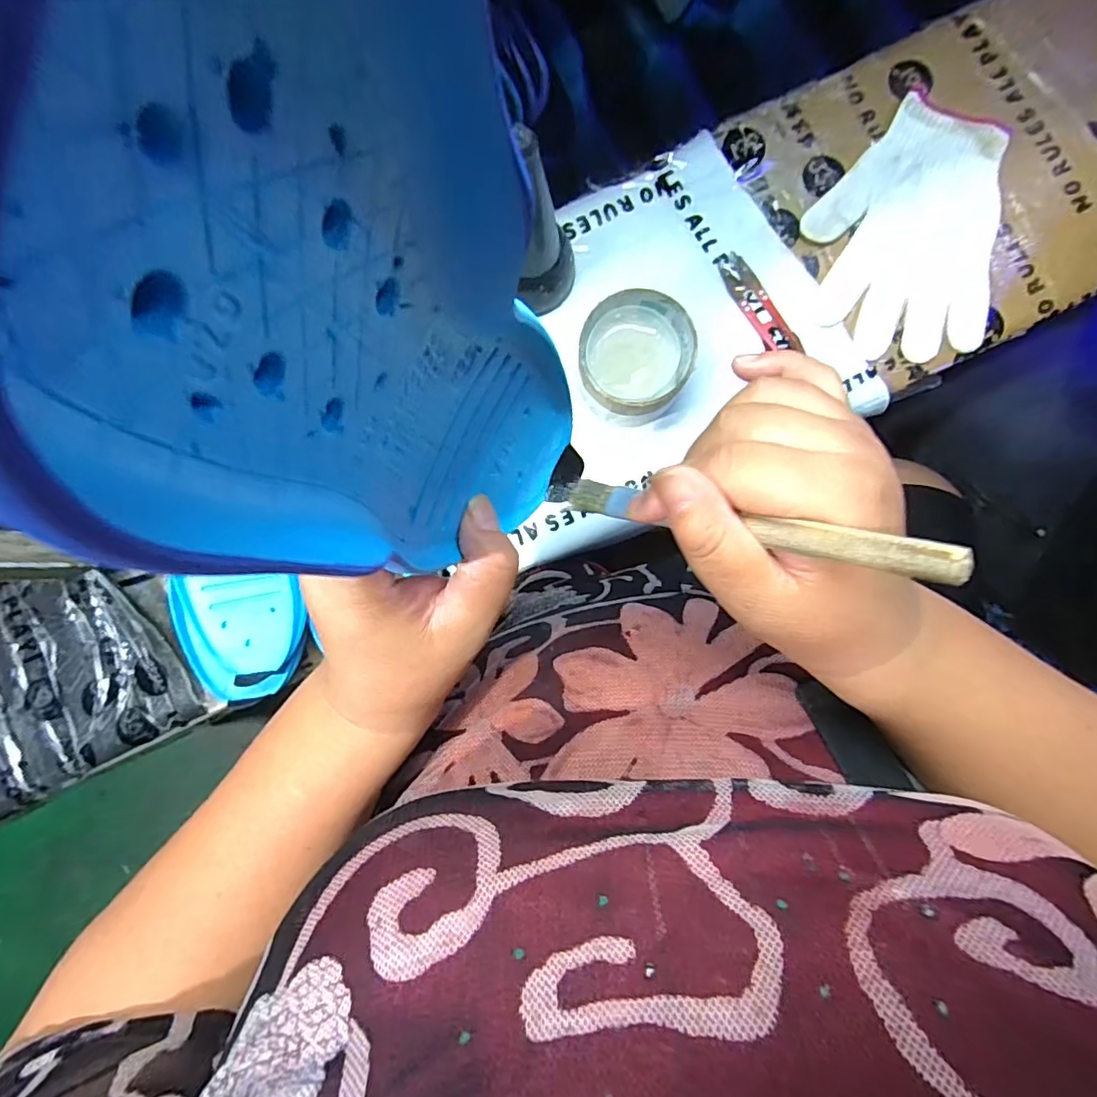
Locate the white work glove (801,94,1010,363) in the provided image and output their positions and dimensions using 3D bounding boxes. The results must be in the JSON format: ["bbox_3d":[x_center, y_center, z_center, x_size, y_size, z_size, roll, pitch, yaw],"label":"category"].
[{"bbox_3d":[0.274,-0.245,0.425,0.138,0.012,0.188,5,88,2],"label":"white work glove"}]

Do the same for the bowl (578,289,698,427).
[{"bbox_3d":[0.063,-0.136,0.408,0.079,0.052,0.083,0,88,1],"label":"bowl"}]

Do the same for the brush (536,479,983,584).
[{"bbox_3d":[0.055,-0.012,0.207,0.006,0.172,0.013,21,88,-39],"label":"brush"}]

